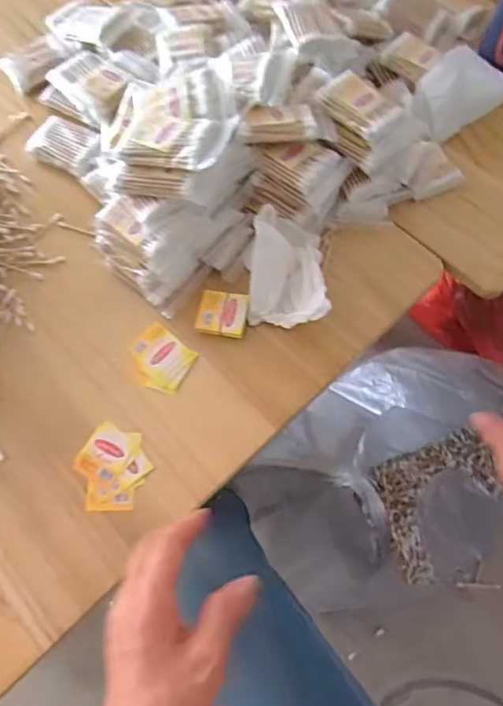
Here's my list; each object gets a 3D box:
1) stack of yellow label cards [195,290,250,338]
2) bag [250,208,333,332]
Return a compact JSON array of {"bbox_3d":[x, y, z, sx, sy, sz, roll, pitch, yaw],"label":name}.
[{"bbox_3d":[-0.026,-0.036,0.490,0.044,0.016,0.041,8,68,6],"label":"stack of yellow label cards"},{"bbox_3d":[0.034,-0.078,0.486,0.073,0.056,0.104,4,68,4],"label":"bag"}]

